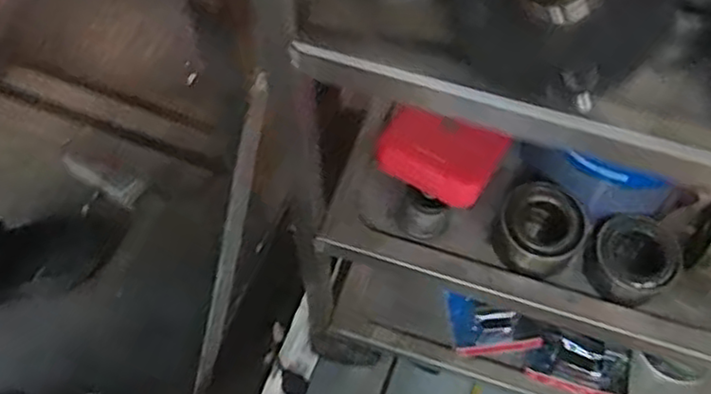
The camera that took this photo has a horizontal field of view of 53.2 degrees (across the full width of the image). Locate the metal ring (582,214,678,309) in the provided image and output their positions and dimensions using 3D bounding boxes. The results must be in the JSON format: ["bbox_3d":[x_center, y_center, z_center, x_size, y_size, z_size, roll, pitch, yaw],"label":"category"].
[{"bbox_3d":[0.250,0.055,0.640,0.075,0.052,0.072,1,62,-1],"label":"metal ring"}]

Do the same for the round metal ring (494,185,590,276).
[{"bbox_3d":[0.168,0.031,0.652,0.075,0.060,0.070,1,62,-1],"label":"round metal ring"}]

